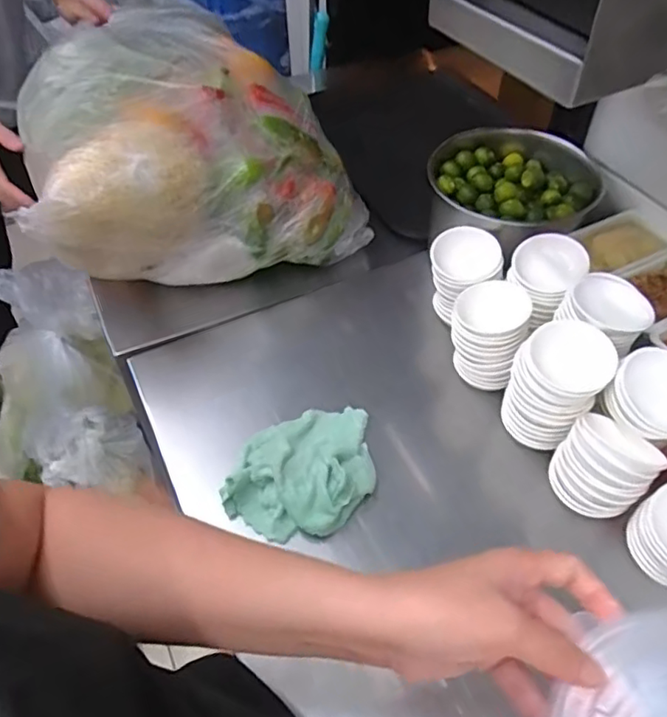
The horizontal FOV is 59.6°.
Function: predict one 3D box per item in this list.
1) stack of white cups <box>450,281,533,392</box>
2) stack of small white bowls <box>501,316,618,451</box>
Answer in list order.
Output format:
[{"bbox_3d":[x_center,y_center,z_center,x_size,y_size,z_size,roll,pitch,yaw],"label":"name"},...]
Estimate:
[{"bbox_3d":[0.156,-0.024,0.595,0.072,0.095,0.069,13,51,12],"label":"stack of white cups"},{"bbox_3d":[0.206,0.024,0.545,0.080,0.108,0.071,30,57,24],"label":"stack of small white bowls"}]

